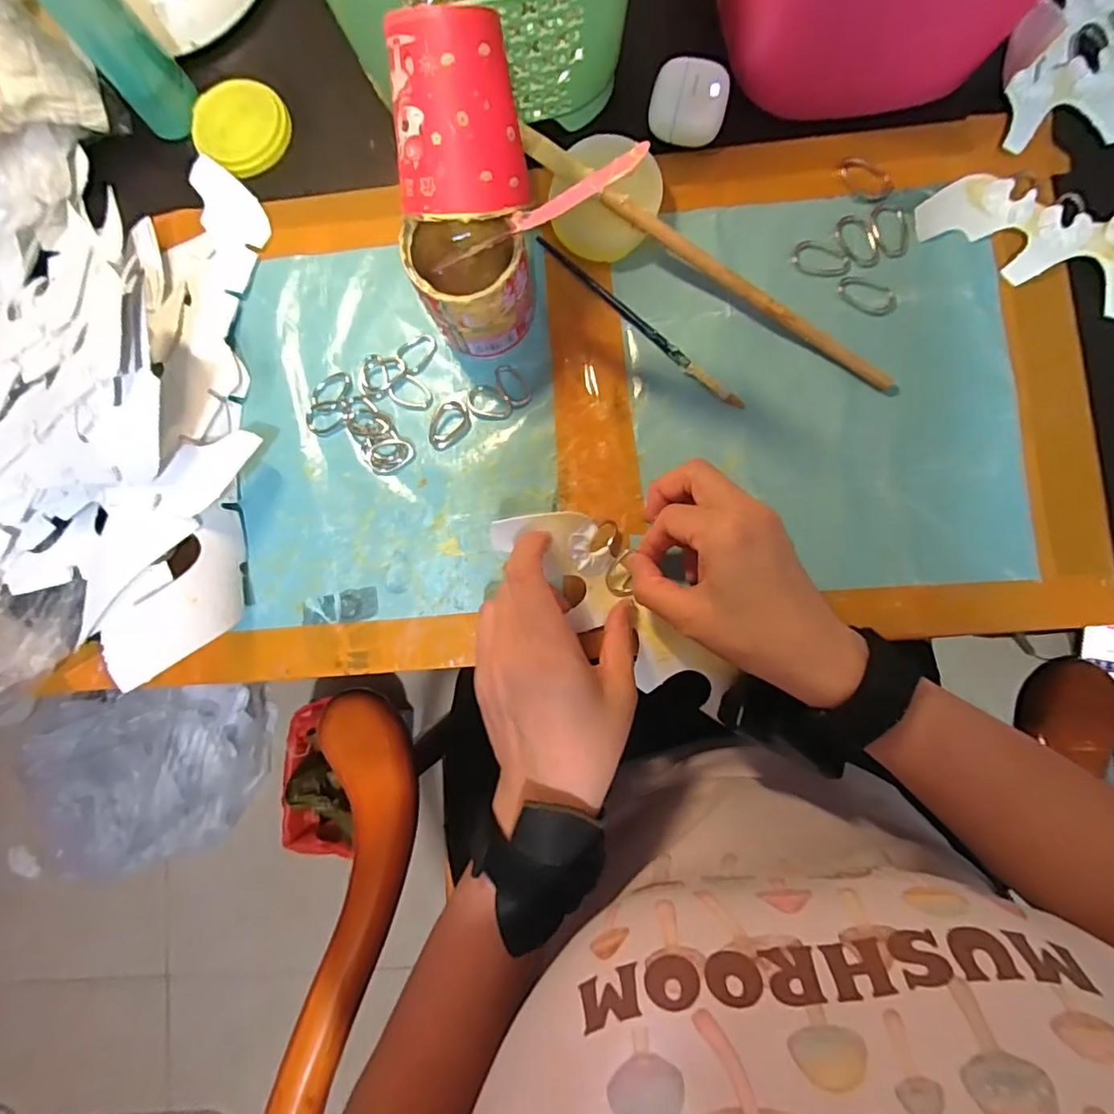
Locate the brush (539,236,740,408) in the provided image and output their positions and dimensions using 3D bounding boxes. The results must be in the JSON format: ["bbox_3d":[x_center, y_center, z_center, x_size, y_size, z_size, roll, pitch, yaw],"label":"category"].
[{"bbox_3d":[0.050,-0.147,0.352,0.166,0.004,0.008,41,89,5],"label":"brush"}]

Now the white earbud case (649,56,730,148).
[{"bbox_3d":[0.082,-0.281,0.352,0.045,0.024,0.043,13,87,4],"label":"white earbud case"}]

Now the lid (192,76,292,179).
[{"bbox_3d":[-0.214,-0.291,0.382,0.061,0.016,0.062,0,86,3],"label":"lid"}]

